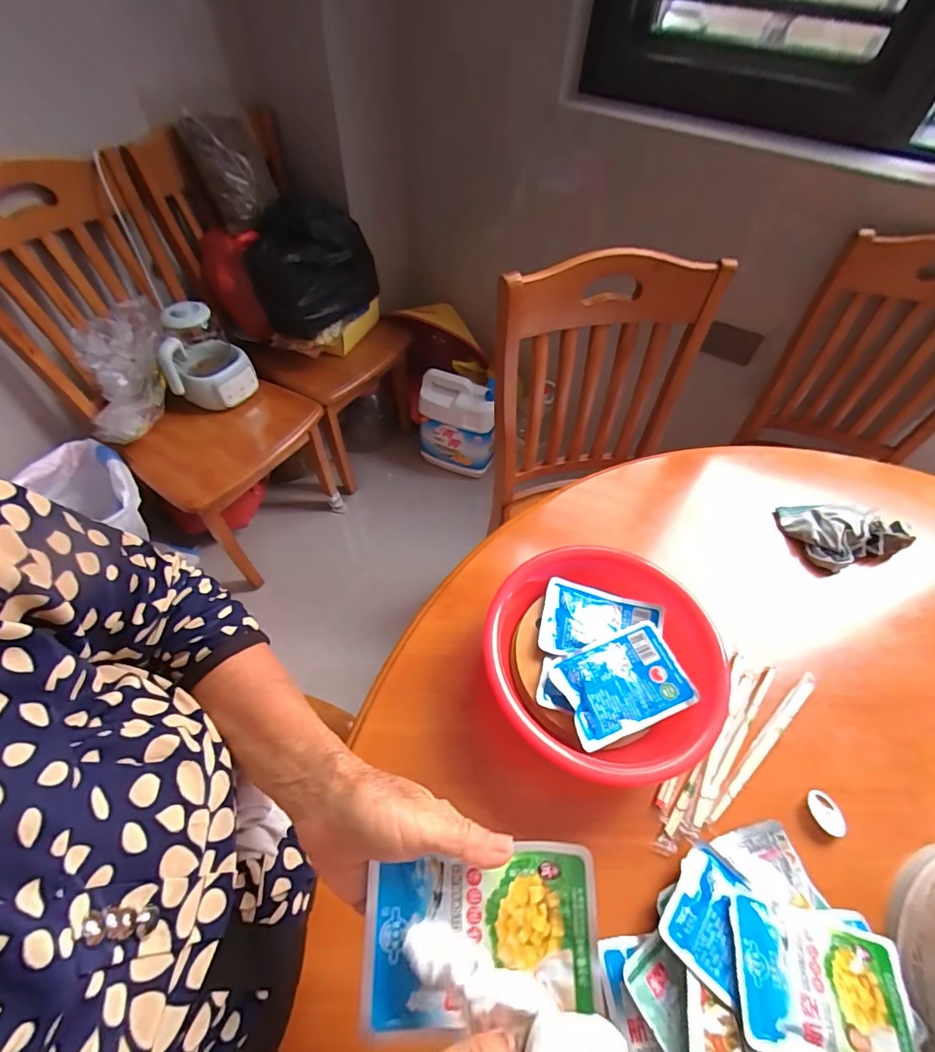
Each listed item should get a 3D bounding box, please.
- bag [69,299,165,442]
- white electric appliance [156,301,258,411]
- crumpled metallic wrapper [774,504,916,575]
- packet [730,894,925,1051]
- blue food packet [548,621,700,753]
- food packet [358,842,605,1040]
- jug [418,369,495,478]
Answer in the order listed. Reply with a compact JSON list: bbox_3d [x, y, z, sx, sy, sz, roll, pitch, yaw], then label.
[{"bbox_3d":[-0.794,-0.362,1.046,0.168,0.092,0.348,-9,77,-9],"label":"bag"},{"bbox_3d":[-0.645,-0.415,1.104,0.183,0.201,0.182,-26,60,-20],"label":"white electric appliance"},{"bbox_3d":[0.510,0.000,0.614,0.139,0.039,0.107,-13,55,-12],"label":"crumpled metallic wrapper"},{"bbox_3d":[0.259,0.336,0.326,0.127,0.007,0.088,15,45,3],"label":"packet"},{"bbox_3d":[0.152,0.154,0.444,0.122,0.011,0.087,-17,57,-15],"label":"blue food packet"},{"bbox_3d":[0.008,0.227,0.250,0.128,0.006,0.076,-4,73,-2],"label":"food packet"},{"bbox_3d":[-0.032,-0.322,1.497,0.254,0.323,0.121,10,55,4],"label":"jug"}]

